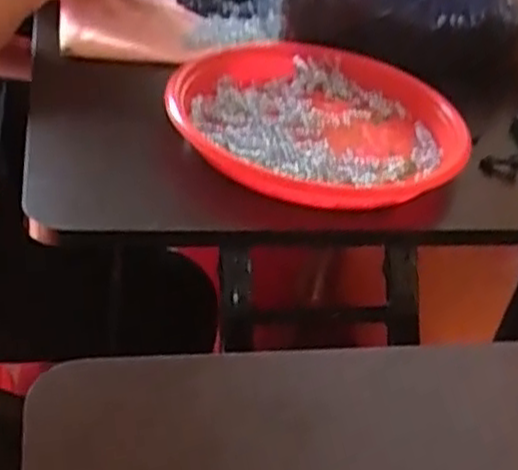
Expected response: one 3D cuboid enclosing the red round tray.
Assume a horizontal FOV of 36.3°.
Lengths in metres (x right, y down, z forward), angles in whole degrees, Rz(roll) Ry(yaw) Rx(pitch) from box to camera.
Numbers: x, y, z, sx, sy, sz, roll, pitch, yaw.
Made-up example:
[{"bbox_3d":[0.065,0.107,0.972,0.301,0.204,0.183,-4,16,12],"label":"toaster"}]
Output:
[{"bbox_3d":[0.040,-0.092,0.645,0.214,0.044,0.226,7,36,-5],"label":"red round tray"}]

